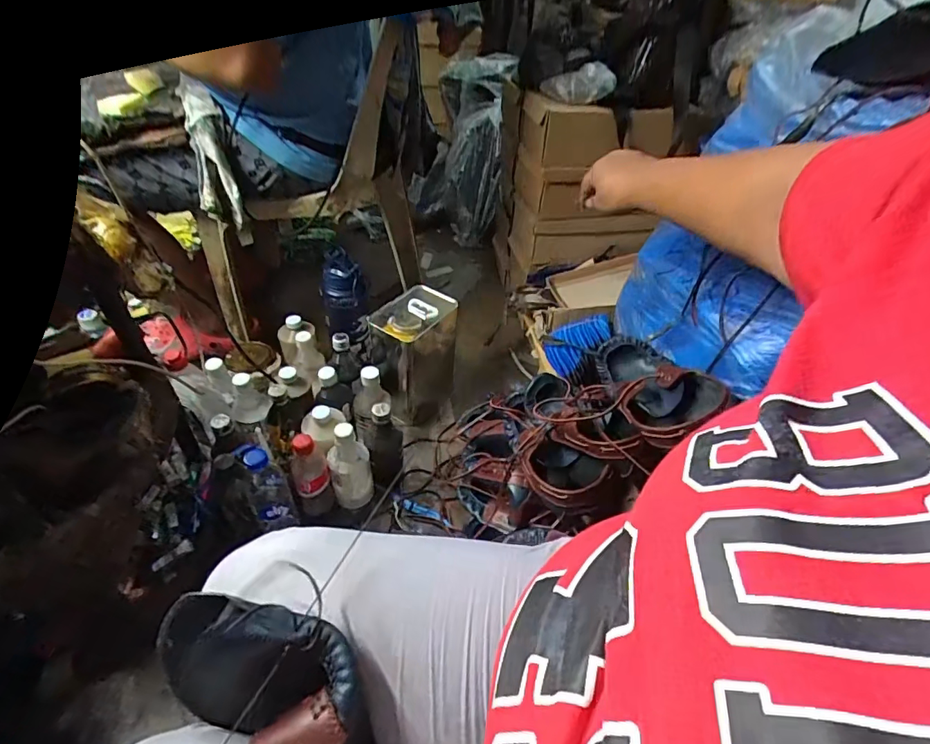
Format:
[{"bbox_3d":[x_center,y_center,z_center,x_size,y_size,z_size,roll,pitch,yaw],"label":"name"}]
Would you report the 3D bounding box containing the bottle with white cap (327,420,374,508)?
[{"bbox_3d":[-0.192,0.155,0.823,0.066,0.171,0.057,-10,44,-15],"label":"bottle with white cap"}]

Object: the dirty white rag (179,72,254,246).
[{"bbox_3d":[-0.400,-0.326,0.786,0.063,0.240,0.039,-19,23,-23],"label":"dirty white rag"}]

